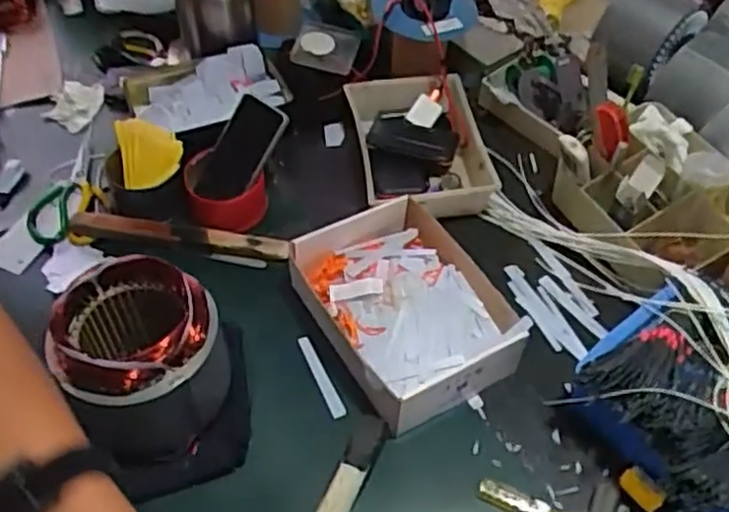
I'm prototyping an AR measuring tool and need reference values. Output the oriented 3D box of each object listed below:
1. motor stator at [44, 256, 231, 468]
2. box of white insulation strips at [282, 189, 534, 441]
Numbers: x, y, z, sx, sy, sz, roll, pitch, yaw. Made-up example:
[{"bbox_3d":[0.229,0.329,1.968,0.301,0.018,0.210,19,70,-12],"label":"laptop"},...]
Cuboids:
[{"bbox_3d":[-0.216,0.100,0.715,0.143,0.138,0.142,5,52,5],"label":"motor stator"},{"bbox_3d":[0.042,0.059,0.832,0.184,0.078,0.242,-25,55,-18],"label":"box of white insulation strips"}]

